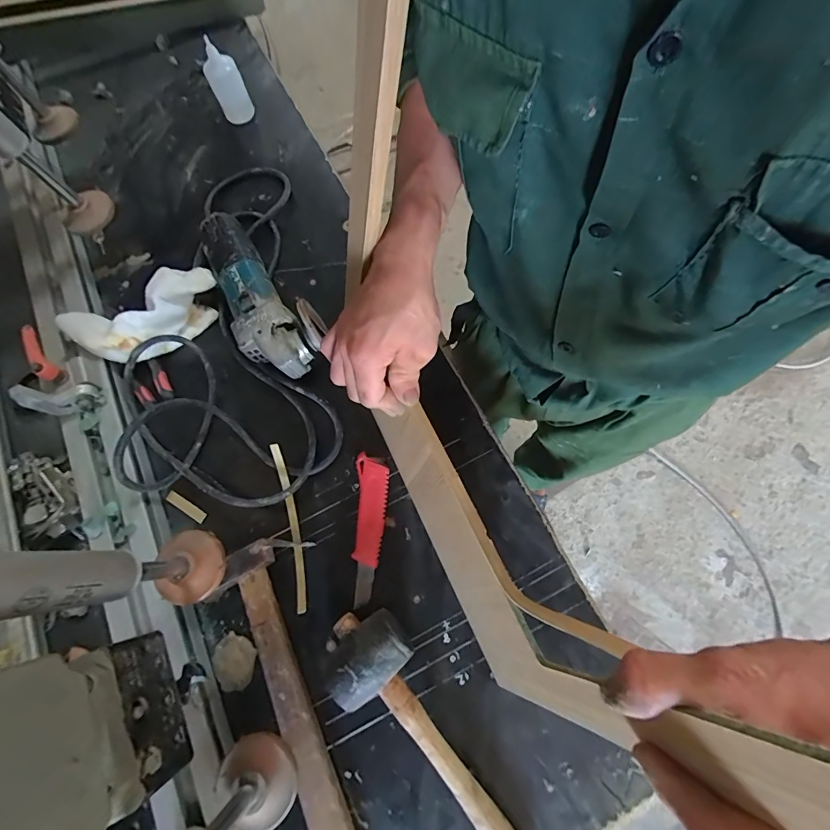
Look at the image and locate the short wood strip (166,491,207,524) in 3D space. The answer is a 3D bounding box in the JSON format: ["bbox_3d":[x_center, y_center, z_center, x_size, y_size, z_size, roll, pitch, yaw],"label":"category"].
[{"bbox_3d":[-0.281,0.114,0.499,0.056,0.008,0.015,28,76,11],"label":"short wood strip"}]

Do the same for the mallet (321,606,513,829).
[{"bbox_3d":[0.013,0.316,0.384,0.084,0.062,0.283,-34,74,-8],"label":"mallet"}]

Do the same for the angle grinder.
[{"bbox_3d":[-0.213,-0.156,0.532,0.097,0.083,0.273,-37,74,-8],"label":"angle grinder"}]

